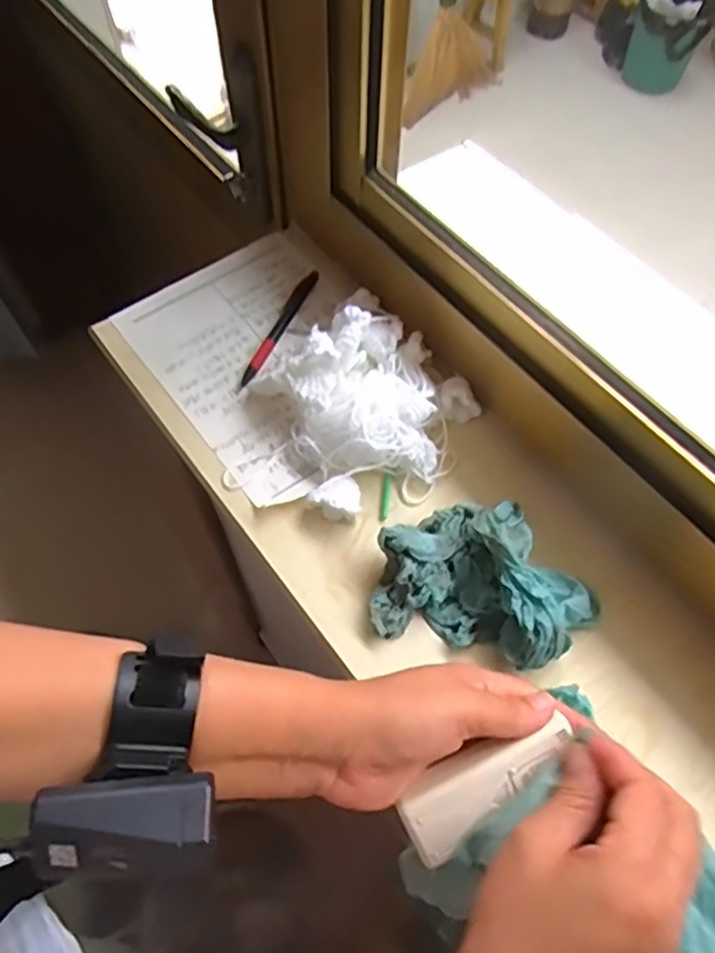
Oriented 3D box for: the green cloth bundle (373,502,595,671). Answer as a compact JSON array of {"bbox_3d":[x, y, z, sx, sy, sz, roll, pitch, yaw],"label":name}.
[{"bbox_3d":[0.089,0.065,0.457,0.151,0.042,0.112,11,62,5],"label":"green cloth bundle"}]

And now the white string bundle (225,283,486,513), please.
[{"bbox_3d":[-0.013,-0.055,0.513,0.193,0.060,0.173,-35,67,-18],"label":"white string bundle"}]

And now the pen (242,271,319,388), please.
[{"bbox_3d":[-0.067,-0.132,0.587,0.014,0.007,0.137,20,63,10],"label":"pen"}]

